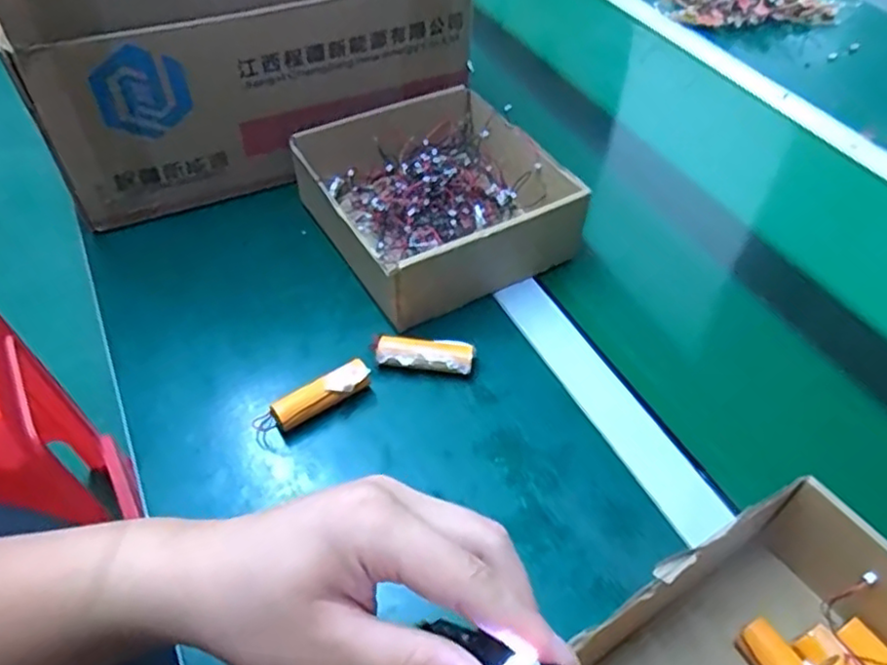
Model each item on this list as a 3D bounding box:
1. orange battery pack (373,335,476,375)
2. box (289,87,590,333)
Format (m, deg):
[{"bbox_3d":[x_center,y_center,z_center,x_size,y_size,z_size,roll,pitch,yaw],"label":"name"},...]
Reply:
[{"bbox_3d":[-0.014,0.018,0.494,0.072,0.021,0.020,6,48,4],"label":"orange battery pack"},{"bbox_3d":[-0.007,-0.118,0.582,0.188,0.071,0.196,-24,53,-21],"label":"box"}]

